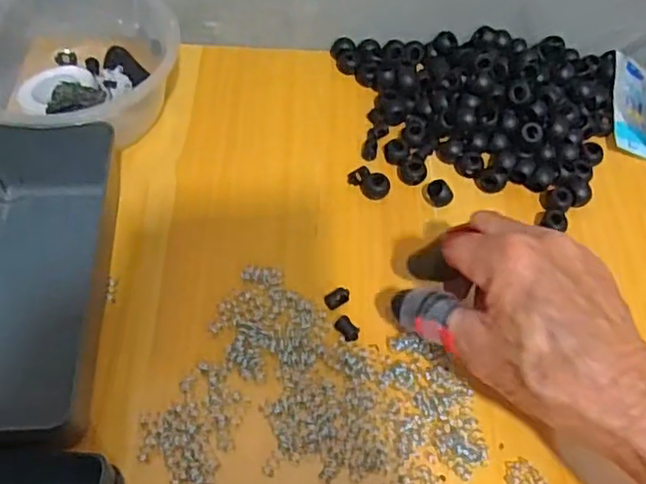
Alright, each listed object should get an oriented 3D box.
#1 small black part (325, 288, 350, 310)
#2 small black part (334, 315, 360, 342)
[{"bbox_3d":[0.008,0.033,0.372,0.016,0.005,0.009,-31,63,-22],"label":"small black part"},{"bbox_3d":[0.014,0.049,0.360,0.011,0.004,0.015,-34,64,-23],"label":"small black part"}]

